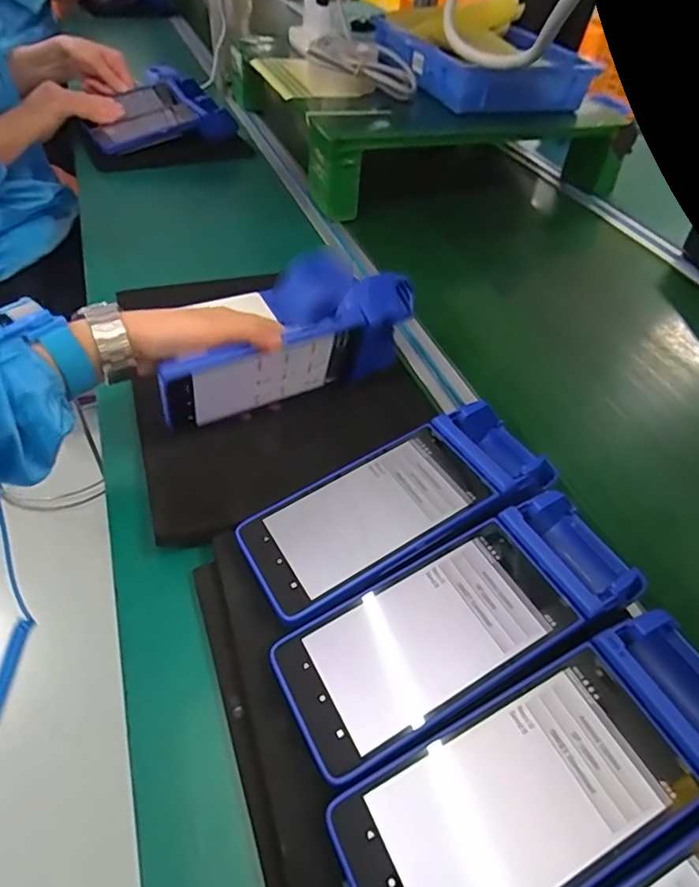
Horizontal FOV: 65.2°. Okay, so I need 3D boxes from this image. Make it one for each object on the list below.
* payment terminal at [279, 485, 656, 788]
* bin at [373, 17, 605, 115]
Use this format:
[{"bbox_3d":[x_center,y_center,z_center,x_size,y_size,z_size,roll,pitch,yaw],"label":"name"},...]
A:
[{"bbox_3d":[0.071,0.097,0.318,0.223,0.043,0.081,-19,52,-22],"label":"payment terminal"},{"bbox_3d":[0.195,-0.601,0.854,0.285,0.081,0.258,-10,49,-14],"label":"bin"}]

